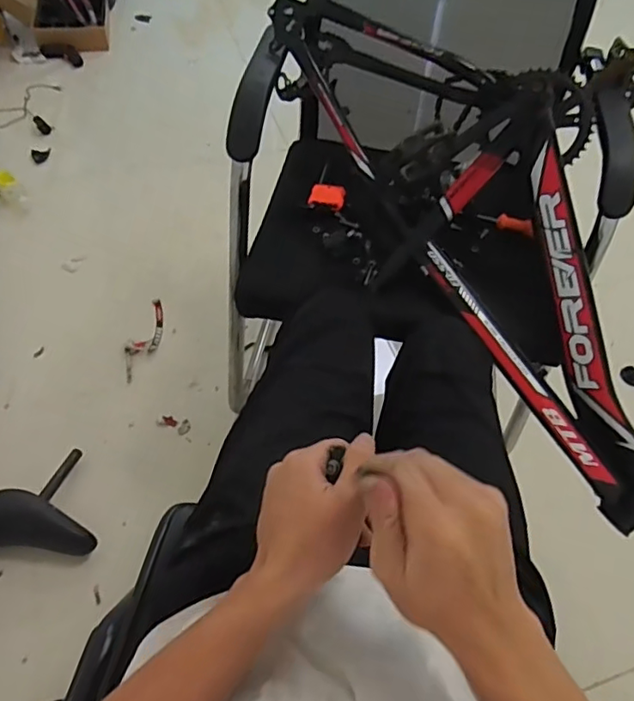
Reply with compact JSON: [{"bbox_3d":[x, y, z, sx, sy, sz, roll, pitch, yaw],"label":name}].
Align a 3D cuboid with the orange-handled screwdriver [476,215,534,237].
[{"bbox_3d":[0.303,-0.205,0.895,0.093,0.020,0.024,24,56,31],"label":"orange-handled screwdriver"}]

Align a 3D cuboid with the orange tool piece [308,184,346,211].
[{"bbox_3d":[0.018,-0.251,0.906,0.055,0.012,0.054,14,53,6],"label":"orange tool piece"}]

